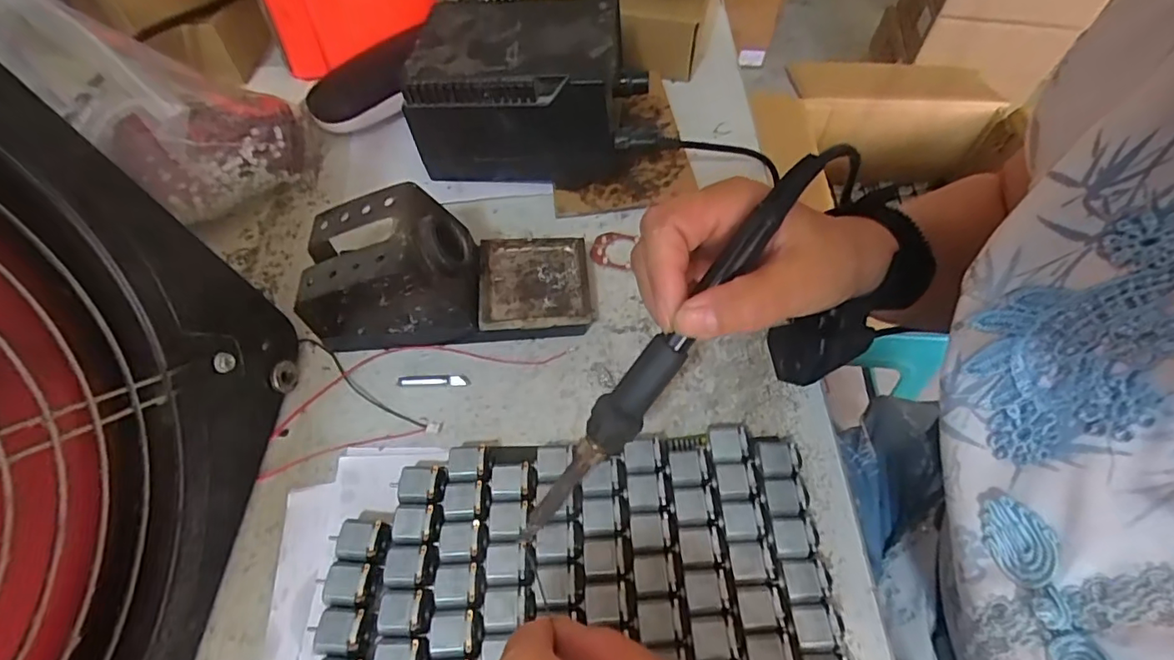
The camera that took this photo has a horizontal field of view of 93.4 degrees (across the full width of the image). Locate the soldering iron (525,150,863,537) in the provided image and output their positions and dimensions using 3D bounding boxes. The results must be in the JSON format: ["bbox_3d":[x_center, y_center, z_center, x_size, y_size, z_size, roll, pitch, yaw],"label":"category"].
[{"bbox_3d":[0.034,0.015,0.237,0.024,0.018,0.216,43,103,23],"label":"soldering iron"}]

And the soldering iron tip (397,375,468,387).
[{"bbox_3d":[-0.092,0.030,0.330,0.042,0.004,0.008,-2,57,-3],"label":"soldering iron tip"}]

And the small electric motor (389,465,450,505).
[{"bbox_3d":[-0.088,0.081,0.290,0.028,0.017,0.023,7,57,3],"label":"small electric motor"}]

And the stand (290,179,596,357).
[{"bbox_3d":[-0.081,-0.038,0.334,0.164,0.073,0.068,-3,57,-4],"label":"stand"}]

